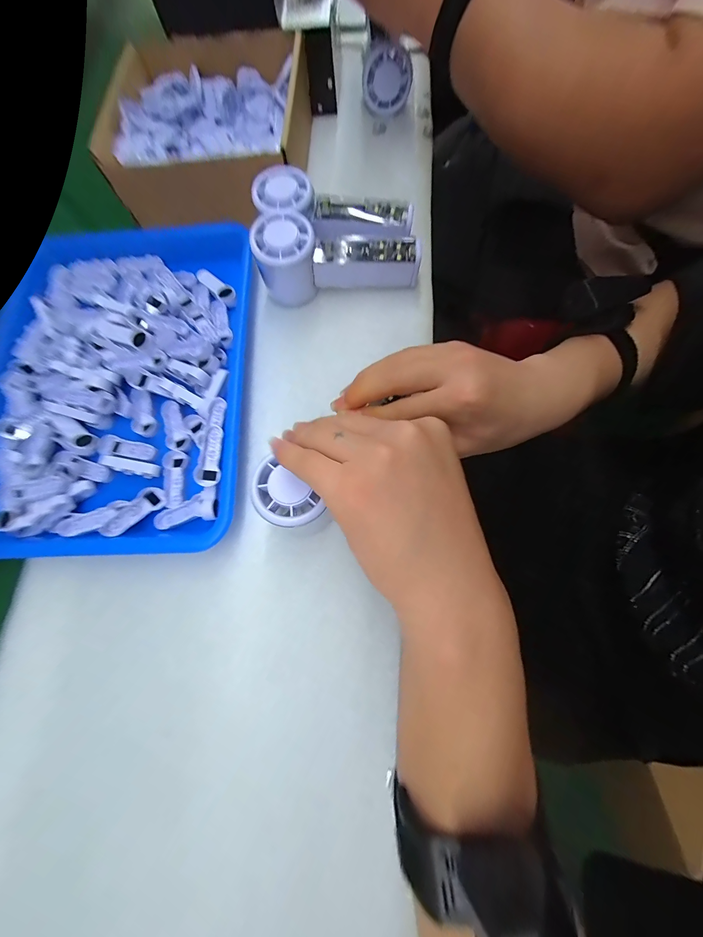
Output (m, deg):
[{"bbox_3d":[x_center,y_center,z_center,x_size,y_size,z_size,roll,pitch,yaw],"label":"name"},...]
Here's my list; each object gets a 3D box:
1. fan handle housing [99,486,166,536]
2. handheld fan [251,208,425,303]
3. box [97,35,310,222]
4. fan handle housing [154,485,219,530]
[{"bbox_3d":[-0.180,0.036,0.268,0.017,0.011,0.051,38,62,12],"label":"fan handle housing"},{"bbox_3d":[-0.013,-0.206,0.312,0.151,0.057,0.056,-6,74,3],"label":"handheld fan"},{"bbox_3d":[-0.156,-0.378,0.361,0.199,0.063,0.203,1,74,5],"label":"box"},{"bbox_3d":[-0.136,0.036,0.271,0.057,0.015,0.025,-21,73,11],"label":"fan handle housing"}]

